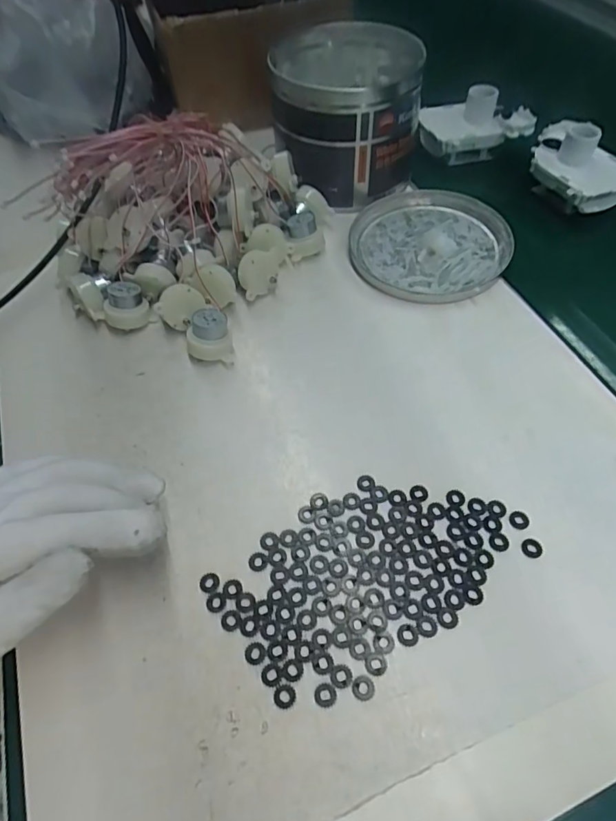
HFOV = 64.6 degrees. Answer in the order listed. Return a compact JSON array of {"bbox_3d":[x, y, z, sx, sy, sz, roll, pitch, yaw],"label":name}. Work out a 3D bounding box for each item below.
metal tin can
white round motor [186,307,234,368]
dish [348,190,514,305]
[{"bbox_3d":[0.033,-0.272,0.451,0.125,0.105,0.145,-3,56,1],"label":"metal tin can"},{"bbox_3d":[-0.069,-0.049,0.342,0.029,0.032,0.028,-11,56,-5],"label":"white round motor"},{"bbox_3d":[0.102,-0.144,0.415,0.137,0.013,0.129,-1,56,2],"label":"dish"}]

